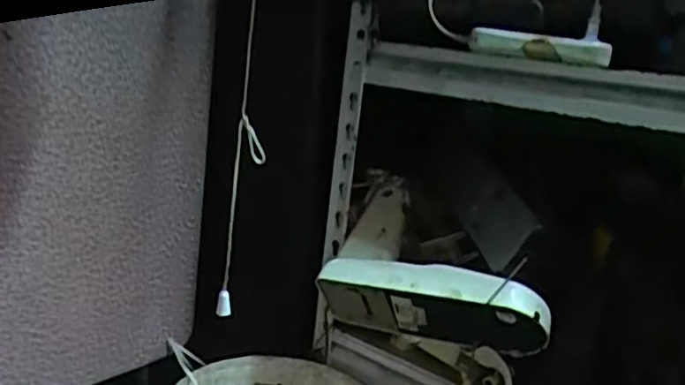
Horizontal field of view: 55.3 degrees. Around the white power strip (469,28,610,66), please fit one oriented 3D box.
[{"bbox_3d":[0.194,-0.145,0.650,0.134,0.024,0.020,11,13,20],"label":"white power strip"}]

